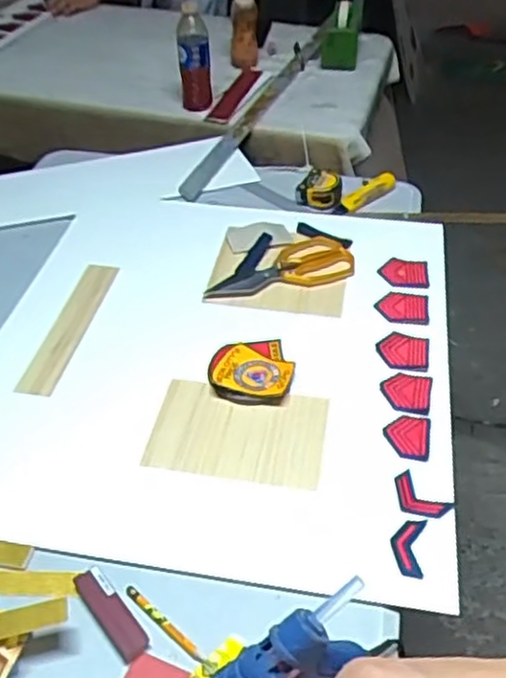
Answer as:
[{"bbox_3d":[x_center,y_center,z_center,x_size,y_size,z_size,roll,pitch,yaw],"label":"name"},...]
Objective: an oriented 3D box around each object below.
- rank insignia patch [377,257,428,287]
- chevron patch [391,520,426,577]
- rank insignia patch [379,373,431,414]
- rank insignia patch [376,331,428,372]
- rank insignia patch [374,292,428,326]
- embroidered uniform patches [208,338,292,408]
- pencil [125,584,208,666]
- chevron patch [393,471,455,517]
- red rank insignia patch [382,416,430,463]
[{"bbox_3d":[0.221,-0.098,1.044,0.069,0.008,0.077,4,40,3],"label":"rank insignia patch"},{"bbox_3d":[0.151,0.201,0.697,0.030,0.006,0.065,9,41,9],"label":"chevron patch"},{"bbox_3d":[0.184,0.064,0.856,0.058,0.007,0.064,8,43,12],"label":"rank insignia patch"},{"bbox_3d":[0.192,0.015,0.912,0.065,0.006,0.065,9,45,5],"label":"rank insignia patch"},{"bbox_3d":[0.205,-0.041,0.978,0.070,0.007,0.065,6,40,6],"label":"rank insignia patch"},{"bbox_3d":[-0.003,0.040,0.872,0.097,0.024,0.095,-5,41,-7],"label":"embroidered uniform patches"},{"bbox_3d":[-0.078,0.258,0.642,0.102,0.010,0.013,29,49,30],"label":"pencil"},{"bbox_3d":[0.170,0.166,0.742,0.041,0.009,0.065,-35,48,-23],"label":"chevron patch"},{"bbox_3d":[0.174,0.110,0.803,0.050,0.006,0.064,11,44,7],"label":"red rank insignia patch"}]

